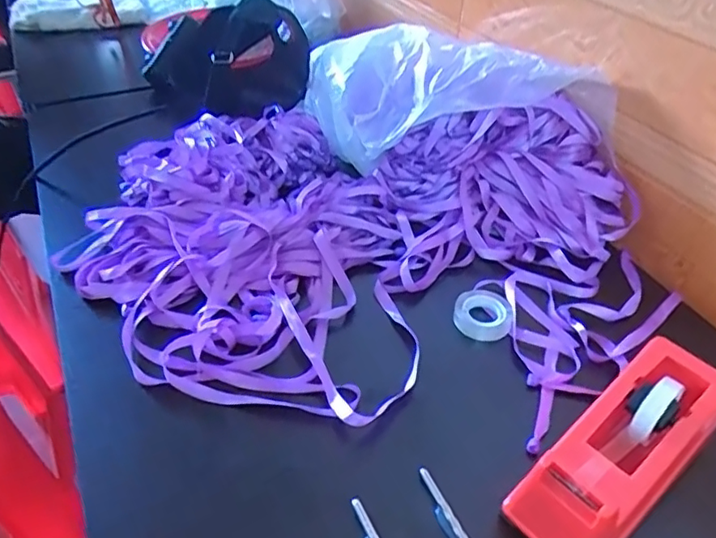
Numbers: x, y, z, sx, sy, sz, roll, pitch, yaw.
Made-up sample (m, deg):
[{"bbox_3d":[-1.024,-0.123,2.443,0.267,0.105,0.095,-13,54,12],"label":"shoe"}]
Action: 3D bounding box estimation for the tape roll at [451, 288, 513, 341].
[{"bbox_3d":[0.105,0.036,0.496,0.047,0.021,0.047,1,41,-1],"label":"tape roll"}]

